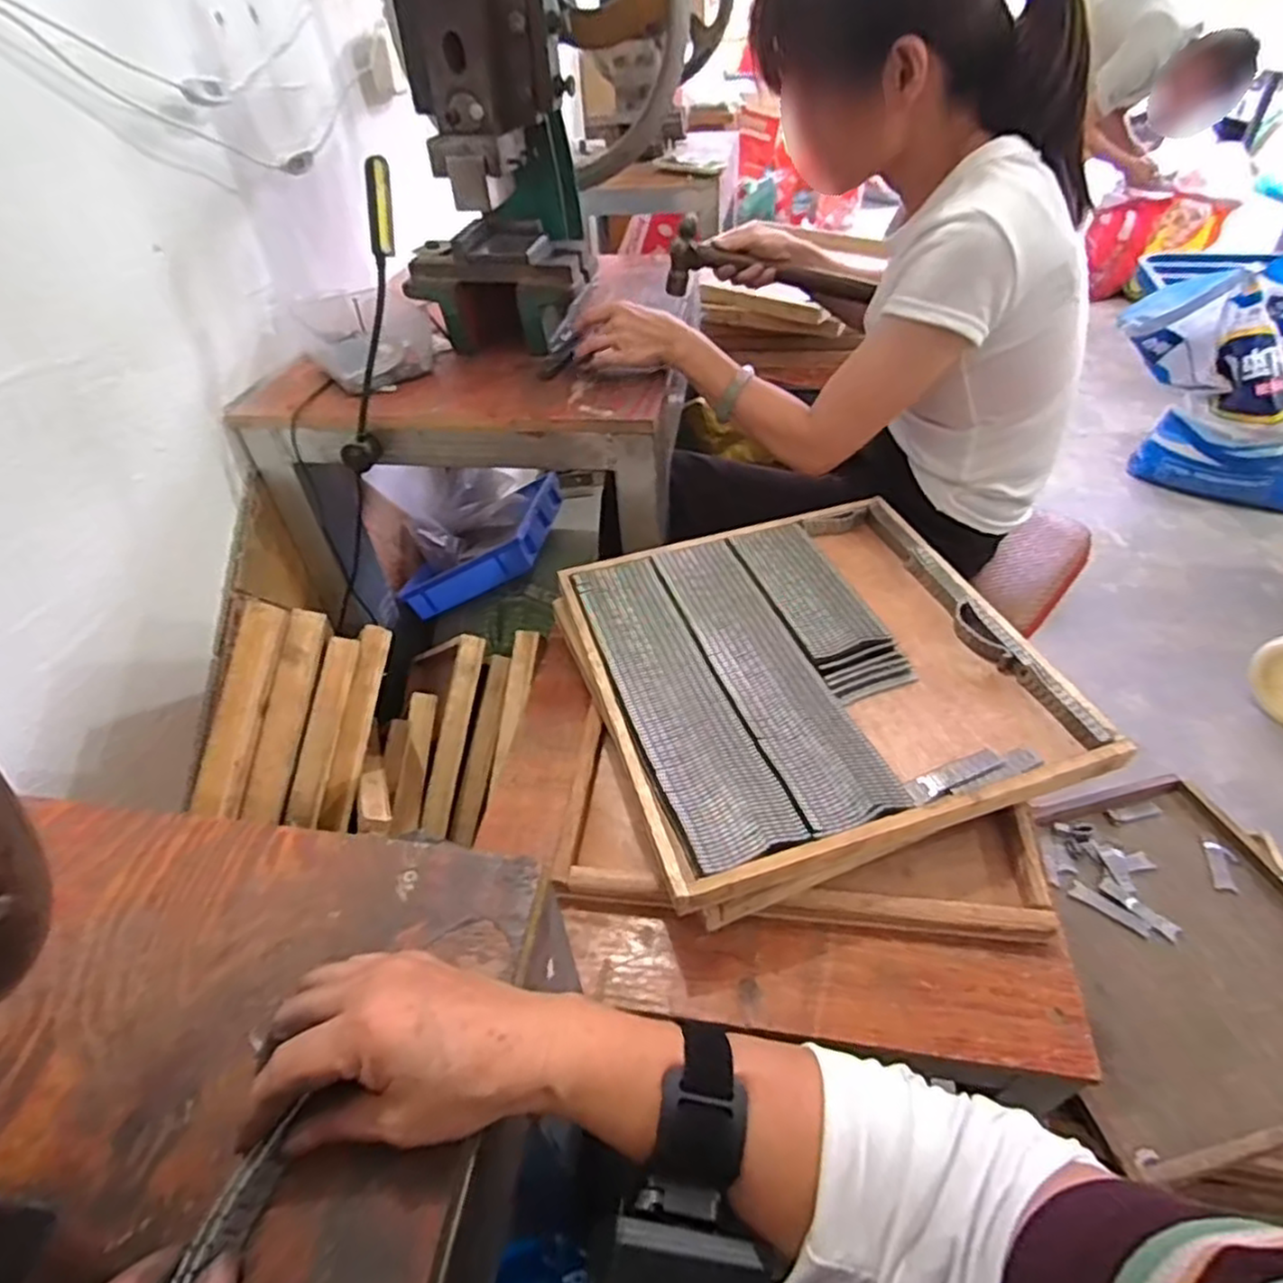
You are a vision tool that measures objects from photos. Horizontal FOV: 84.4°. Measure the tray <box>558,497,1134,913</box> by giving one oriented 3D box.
[{"bbox_3d":[0.155,0.018,0.679,0.387,0.032,0.392,-14,44,-10],"label":"tray"}]

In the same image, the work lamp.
[{"bbox_3d":[-0.278,-0.319,0.729,0.038,0.300,0.036,-6,38,-36],"label":"work lamp"}]

